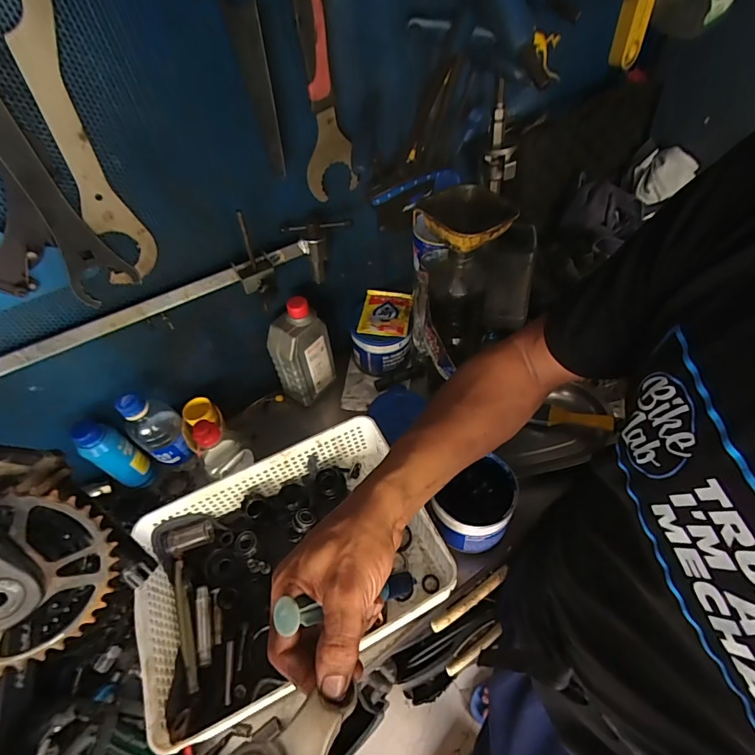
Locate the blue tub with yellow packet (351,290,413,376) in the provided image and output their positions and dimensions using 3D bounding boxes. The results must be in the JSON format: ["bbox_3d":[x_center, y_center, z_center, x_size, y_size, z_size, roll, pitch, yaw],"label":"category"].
[{"bbox_3d":[0.008,-0.076,0.728,0.100,0.088,0.113,0,51,7],"label":"blue tub with yellow packet"}]

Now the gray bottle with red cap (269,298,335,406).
[{"bbox_3d":[-0.119,-0.040,0.657,0.063,0.168,0.082,25,58,24],"label":"gray bottle with red cap"}]

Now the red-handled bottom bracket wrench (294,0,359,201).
[{"bbox_3d":[-0.067,-0.317,0.463,0.062,0.245,0.019,-33,61,-16],"label":"red-handled bottom bracket wrench"}]

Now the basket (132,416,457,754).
[{"bbox_3d":[-0.111,0.212,0.522,0.341,0.081,0.240,-28,54,-15],"label":"basket"}]

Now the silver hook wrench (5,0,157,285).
[{"bbox_3d":[-0.271,-0.214,0.391,0.051,0.274,0.011,-26,52,-25],"label":"silver hook wrench"}]

